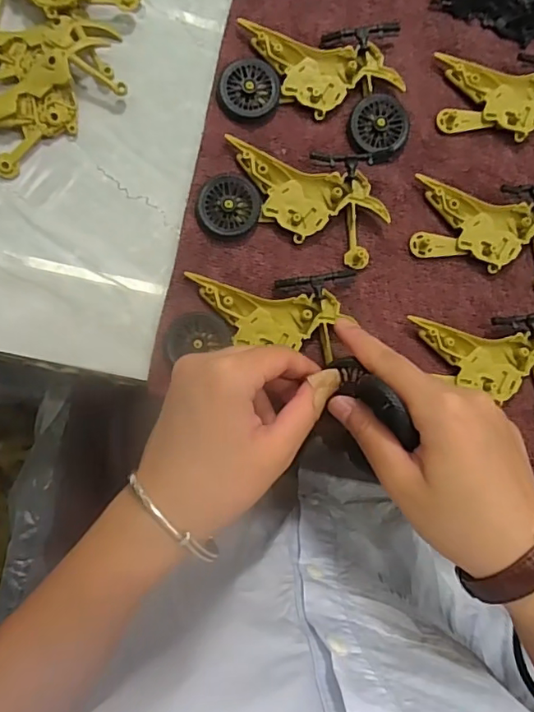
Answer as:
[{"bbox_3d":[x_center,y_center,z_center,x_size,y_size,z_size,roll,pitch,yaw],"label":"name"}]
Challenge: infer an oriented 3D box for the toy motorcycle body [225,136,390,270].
[{"bbox_3d":[0.021,-0.095,0.322,0.101,0.010,0.048,23,85,-3],"label":"toy motorcycle body"}]

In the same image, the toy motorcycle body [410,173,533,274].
[{"bbox_3d":[0.142,-0.081,0.331,0.098,0.014,0.064,10,86,-4],"label":"toy motorcycle body"}]

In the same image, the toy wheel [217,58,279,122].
[{"bbox_3d":[-0.011,-0.163,0.326,0.037,0.008,0.036,0,86,-5],"label":"toy wheel"}]

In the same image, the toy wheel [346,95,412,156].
[{"bbox_3d":[0.069,-0.144,0.331,0.037,0.010,0.035,-6,87,-5],"label":"toy wheel"}]

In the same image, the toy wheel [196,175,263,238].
[{"bbox_3d":[-0.023,-0.091,0.320,0.037,0.006,0.038,-2,87,-5],"label":"toy wheel"}]

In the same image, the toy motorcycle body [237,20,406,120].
[{"bbox_3d":[0.034,-0.173,0.329,0.098,0.010,0.046,6,86,-4],"label":"toy motorcycle body"}]

